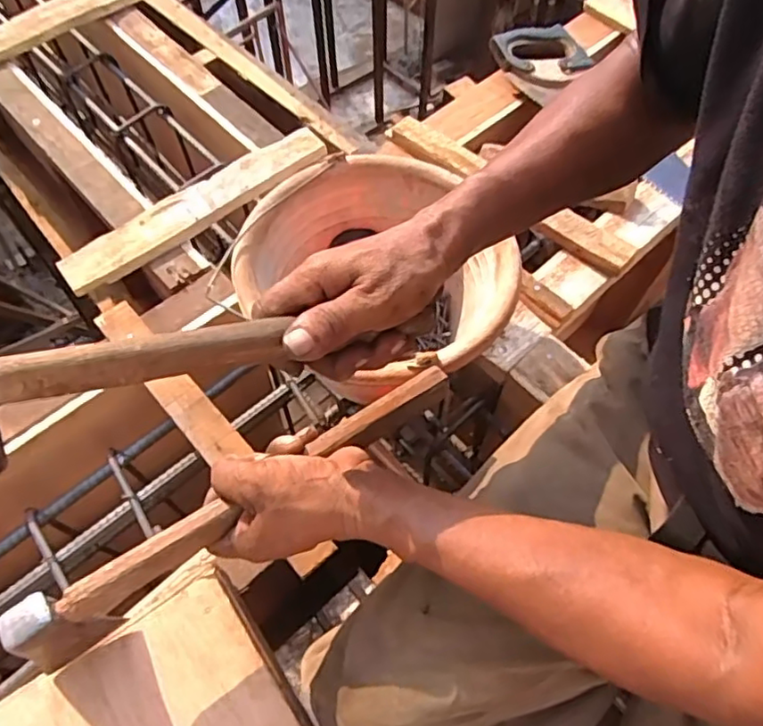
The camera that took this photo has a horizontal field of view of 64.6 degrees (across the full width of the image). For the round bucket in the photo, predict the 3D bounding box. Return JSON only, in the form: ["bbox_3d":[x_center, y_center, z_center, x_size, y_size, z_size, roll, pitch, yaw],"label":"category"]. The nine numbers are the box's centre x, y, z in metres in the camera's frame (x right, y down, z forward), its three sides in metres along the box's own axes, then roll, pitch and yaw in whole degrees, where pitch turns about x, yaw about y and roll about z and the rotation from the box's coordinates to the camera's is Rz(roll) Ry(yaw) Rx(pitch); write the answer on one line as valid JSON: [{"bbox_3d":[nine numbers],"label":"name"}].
[{"bbox_3d":[-0.003,-0.075,0.593,0.251,0.112,0.236,22,63,11],"label":"round bucket"}]

